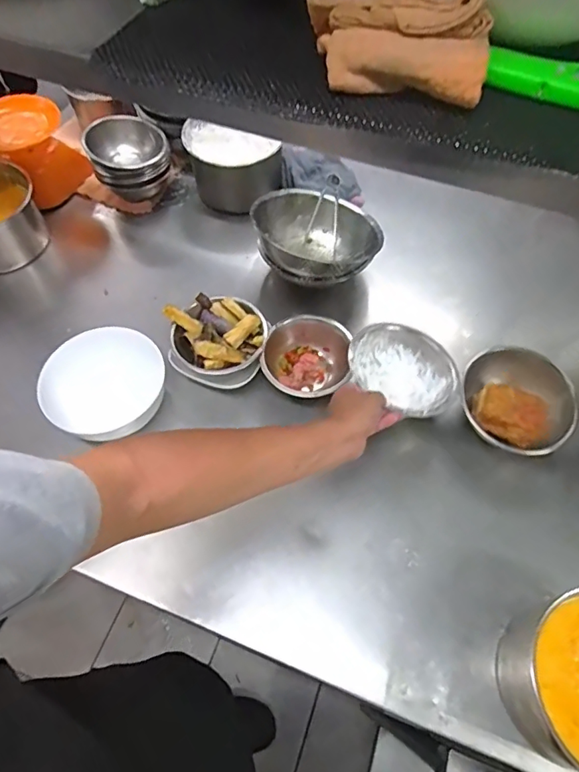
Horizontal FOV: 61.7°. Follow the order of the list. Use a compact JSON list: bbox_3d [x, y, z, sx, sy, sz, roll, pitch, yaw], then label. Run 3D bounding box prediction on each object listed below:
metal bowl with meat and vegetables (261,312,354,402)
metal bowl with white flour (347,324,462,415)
[{"bbox_3d":[0.029,-0.042,0.805,0.141,0.068,0.144,0,62,0],"label":"metal bowl with meat and vegetables"},{"bbox_3d":[0.176,-0.016,0.763,0.140,0.085,0.165,-37,68,-17],"label":"metal bowl with white flour"}]

